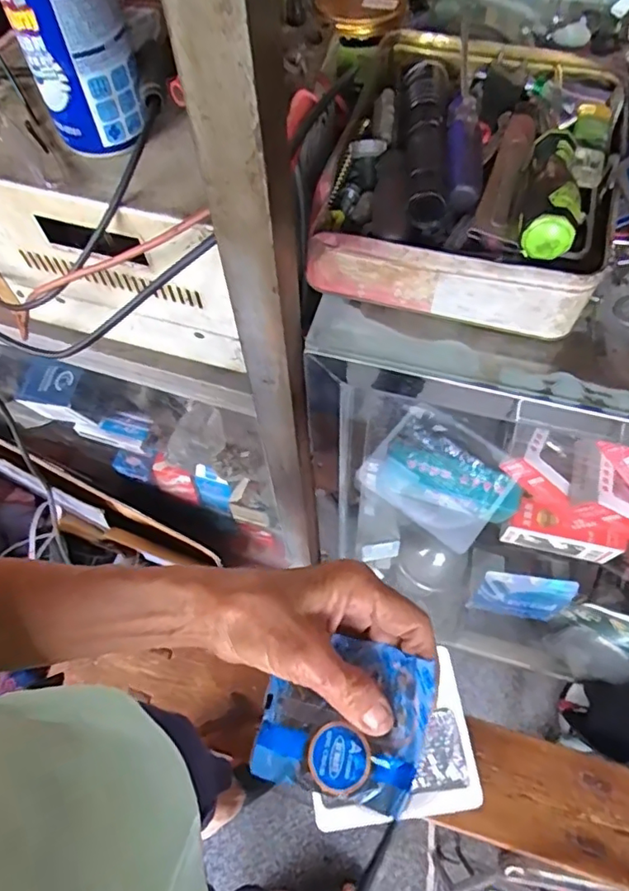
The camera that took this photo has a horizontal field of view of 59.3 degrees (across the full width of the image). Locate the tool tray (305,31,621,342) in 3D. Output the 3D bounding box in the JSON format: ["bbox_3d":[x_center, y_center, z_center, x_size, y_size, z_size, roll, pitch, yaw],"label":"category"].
[{"bbox_3d":[0.119,-0.222,0.418,0.200,0.069,0.270,13,63,9],"label":"tool tray"}]

